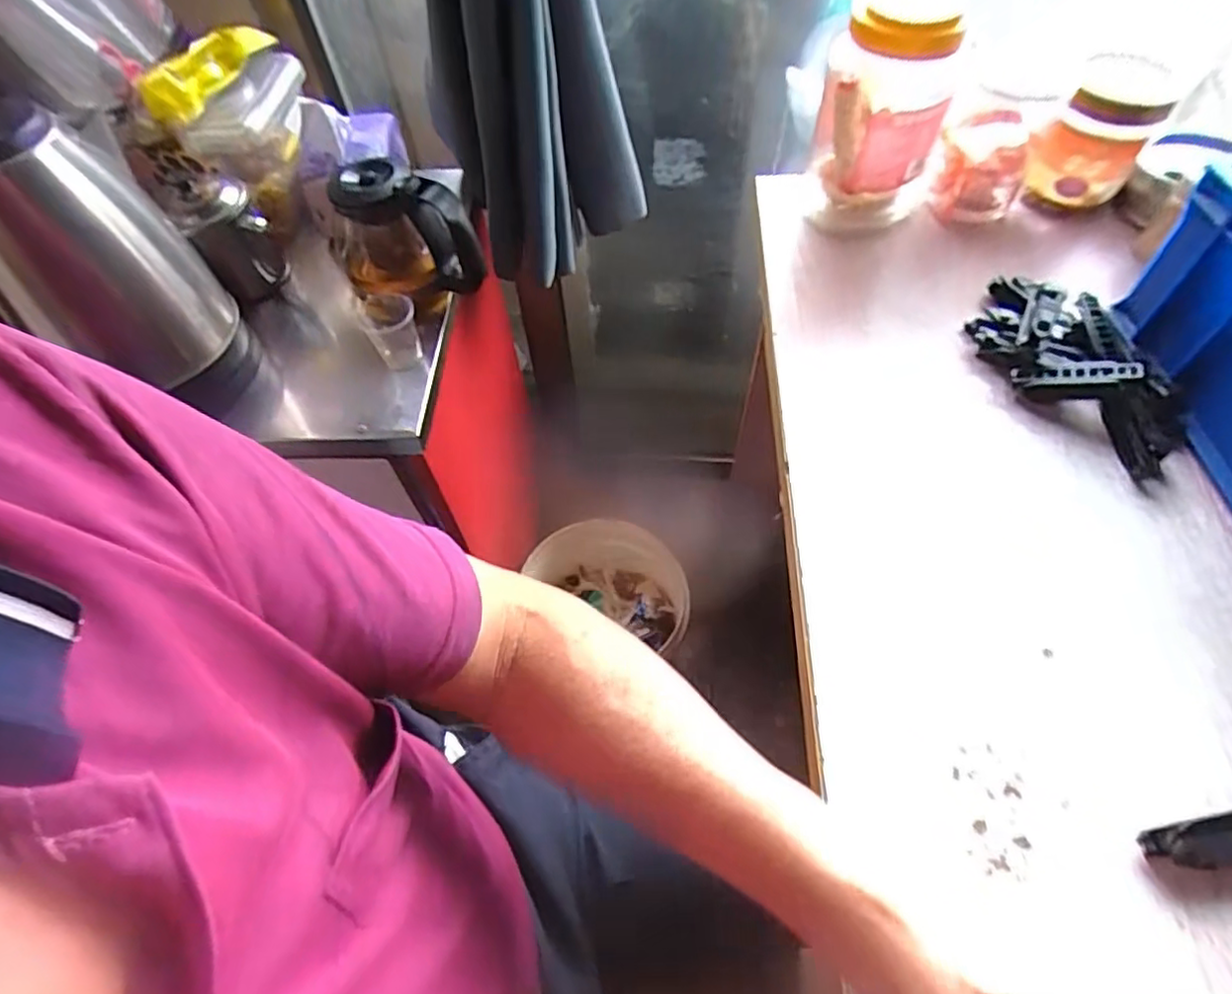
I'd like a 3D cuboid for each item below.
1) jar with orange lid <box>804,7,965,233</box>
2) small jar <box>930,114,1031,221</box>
[{"bbox_3d":[0.216,-0.300,0.523,0.098,0.162,0.073,19,60,15],"label":"jar with orange lid"},{"bbox_3d":[0.317,-0.288,0.555,0.074,0.062,0.068,-1,57,2],"label":"small jar"}]

